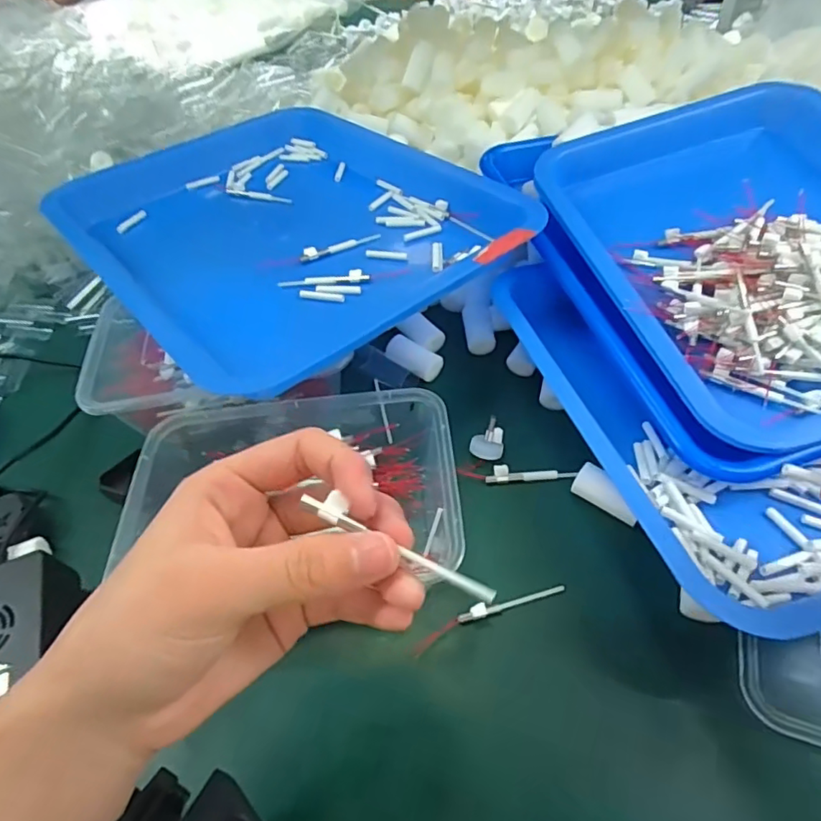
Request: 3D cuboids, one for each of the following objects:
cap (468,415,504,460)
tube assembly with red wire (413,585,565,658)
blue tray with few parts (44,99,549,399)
[{"bbox_3d":[0.050,0.018,0.354,0.020,0.022,0.019,-3,50,4],"label":"cap"},{"bbox_3d":[0.041,0.107,0.295,0.087,0.011,0.009,-20,51,-10],"label":"tube assembly with red wire"},{"bbox_3d":[-0.103,-0.155,0.433,0.277,0.038,0.341,-32,54,-19],"label":"blue tray with few parts"}]

